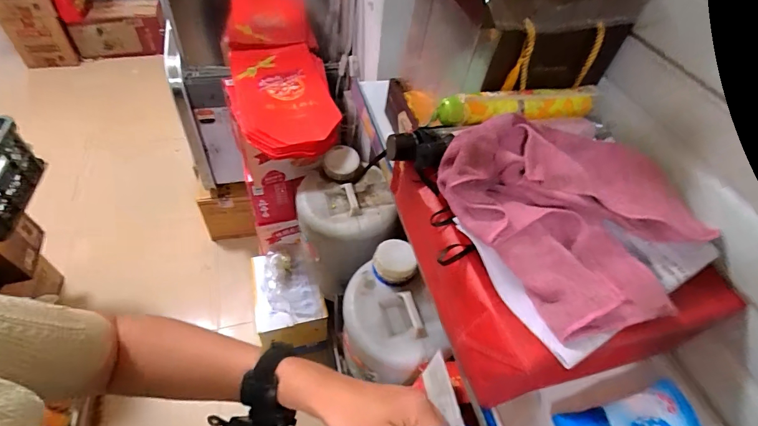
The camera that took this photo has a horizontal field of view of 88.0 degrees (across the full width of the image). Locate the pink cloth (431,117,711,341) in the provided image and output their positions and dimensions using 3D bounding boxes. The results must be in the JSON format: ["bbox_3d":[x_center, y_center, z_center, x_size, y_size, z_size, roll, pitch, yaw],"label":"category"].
[{"bbox_3d":[0.241,-0.007,0.457,0.292,0.059,0.259,-20,74,-20],"label":"pink cloth"}]

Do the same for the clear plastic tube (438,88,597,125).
[{"bbox_3d":[0.204,-0.156,0.557,0.252,0.034,0.048,-11,52,-15],"label":"clear plastic tube"}]

